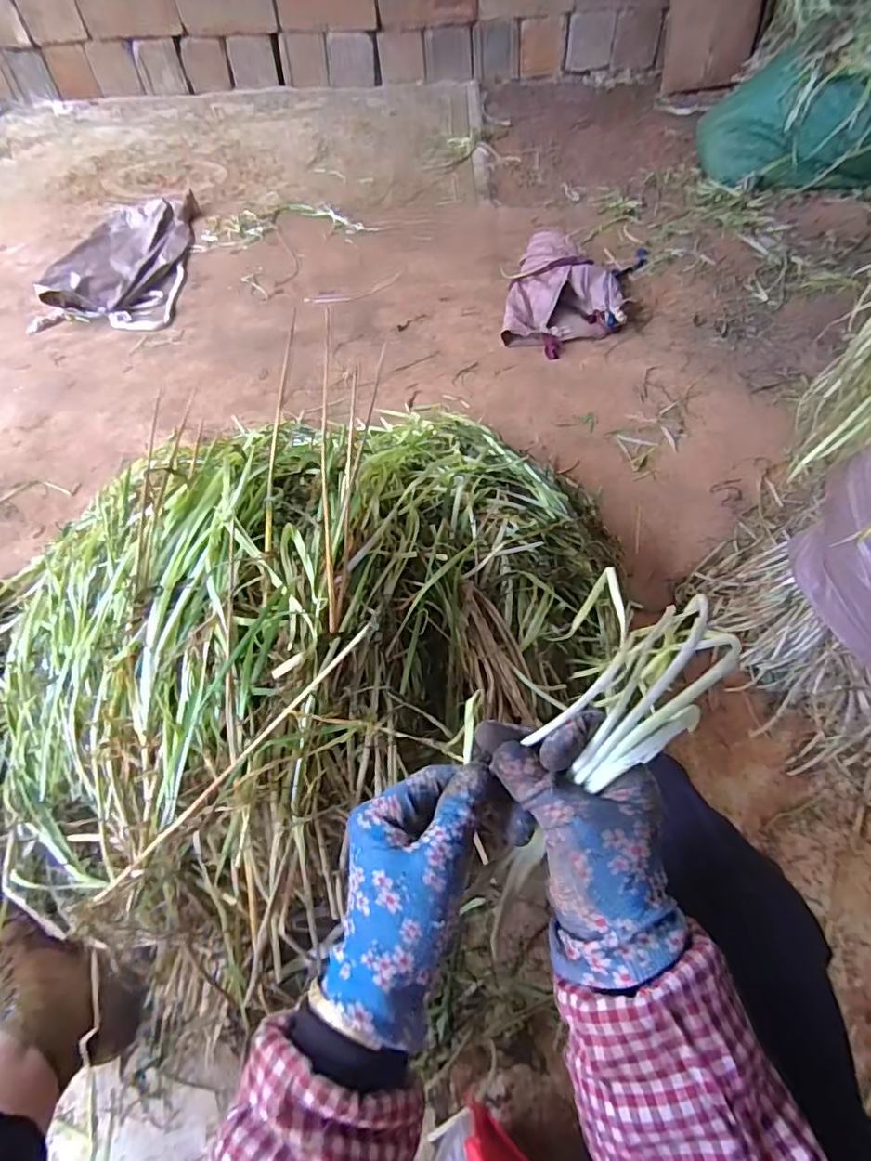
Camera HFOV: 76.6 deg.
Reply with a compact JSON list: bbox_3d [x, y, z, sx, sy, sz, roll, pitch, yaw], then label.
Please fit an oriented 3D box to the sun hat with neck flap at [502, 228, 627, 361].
[{"bbox_3d":[0.323,-0.728,1.361,0.283,0.080,0.437,7,55,7],"label":"sun hat with neck flap"}]

